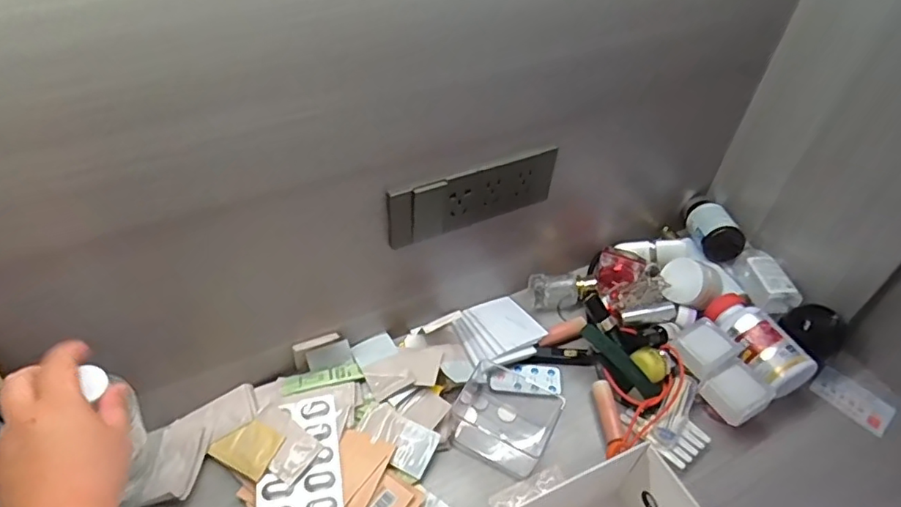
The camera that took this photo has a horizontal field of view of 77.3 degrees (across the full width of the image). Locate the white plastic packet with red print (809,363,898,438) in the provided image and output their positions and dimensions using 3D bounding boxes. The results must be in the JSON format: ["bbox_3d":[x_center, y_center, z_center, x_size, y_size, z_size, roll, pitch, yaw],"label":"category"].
[{"bbox_3d":[0.489,0.177,0.686,0.050,0.006,0.087,-31,45,-18],"label":"white plastic packet with red print"}]

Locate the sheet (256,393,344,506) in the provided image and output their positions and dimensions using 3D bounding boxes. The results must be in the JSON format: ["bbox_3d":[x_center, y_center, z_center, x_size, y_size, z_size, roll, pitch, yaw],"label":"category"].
[{"bbox_3d":[-0.155,0.211,0.575,0.081,0.008,0.136,-7,47,-11],"label":"sheet"}]

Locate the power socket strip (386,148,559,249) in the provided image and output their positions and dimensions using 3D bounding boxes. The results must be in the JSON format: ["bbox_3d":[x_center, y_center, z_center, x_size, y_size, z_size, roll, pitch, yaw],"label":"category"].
[{"bbox_3d":[0.030,-0.062,0.598,0.200,0.070,0.012,-21,51,-22],"label":"power socket strip"}]

